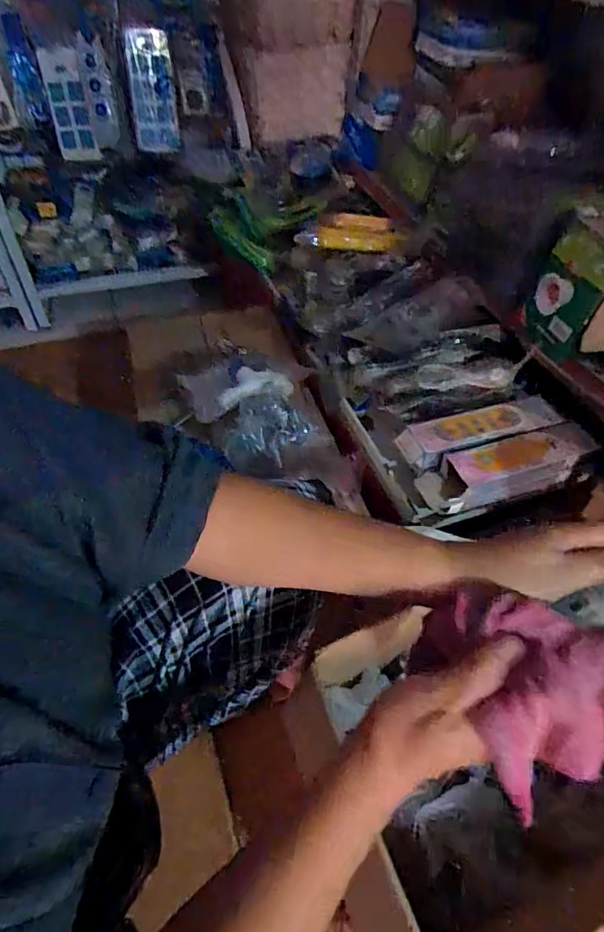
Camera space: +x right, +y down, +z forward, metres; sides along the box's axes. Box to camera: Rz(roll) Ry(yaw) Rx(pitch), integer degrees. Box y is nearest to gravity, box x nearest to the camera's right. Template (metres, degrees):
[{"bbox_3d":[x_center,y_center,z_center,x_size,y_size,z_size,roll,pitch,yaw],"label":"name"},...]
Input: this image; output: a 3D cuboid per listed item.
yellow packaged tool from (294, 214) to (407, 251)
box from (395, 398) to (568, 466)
[{"bbox_3d":[0.091,-0.435,0.911,0.194,0.034,0.076,0,48,-4],"label":"yellow packaged tool"},{"bbox_3d":[0.254,-0.052,0.703,0.234,0.034,0.058,-12,50,-14],"label":"box"}]

